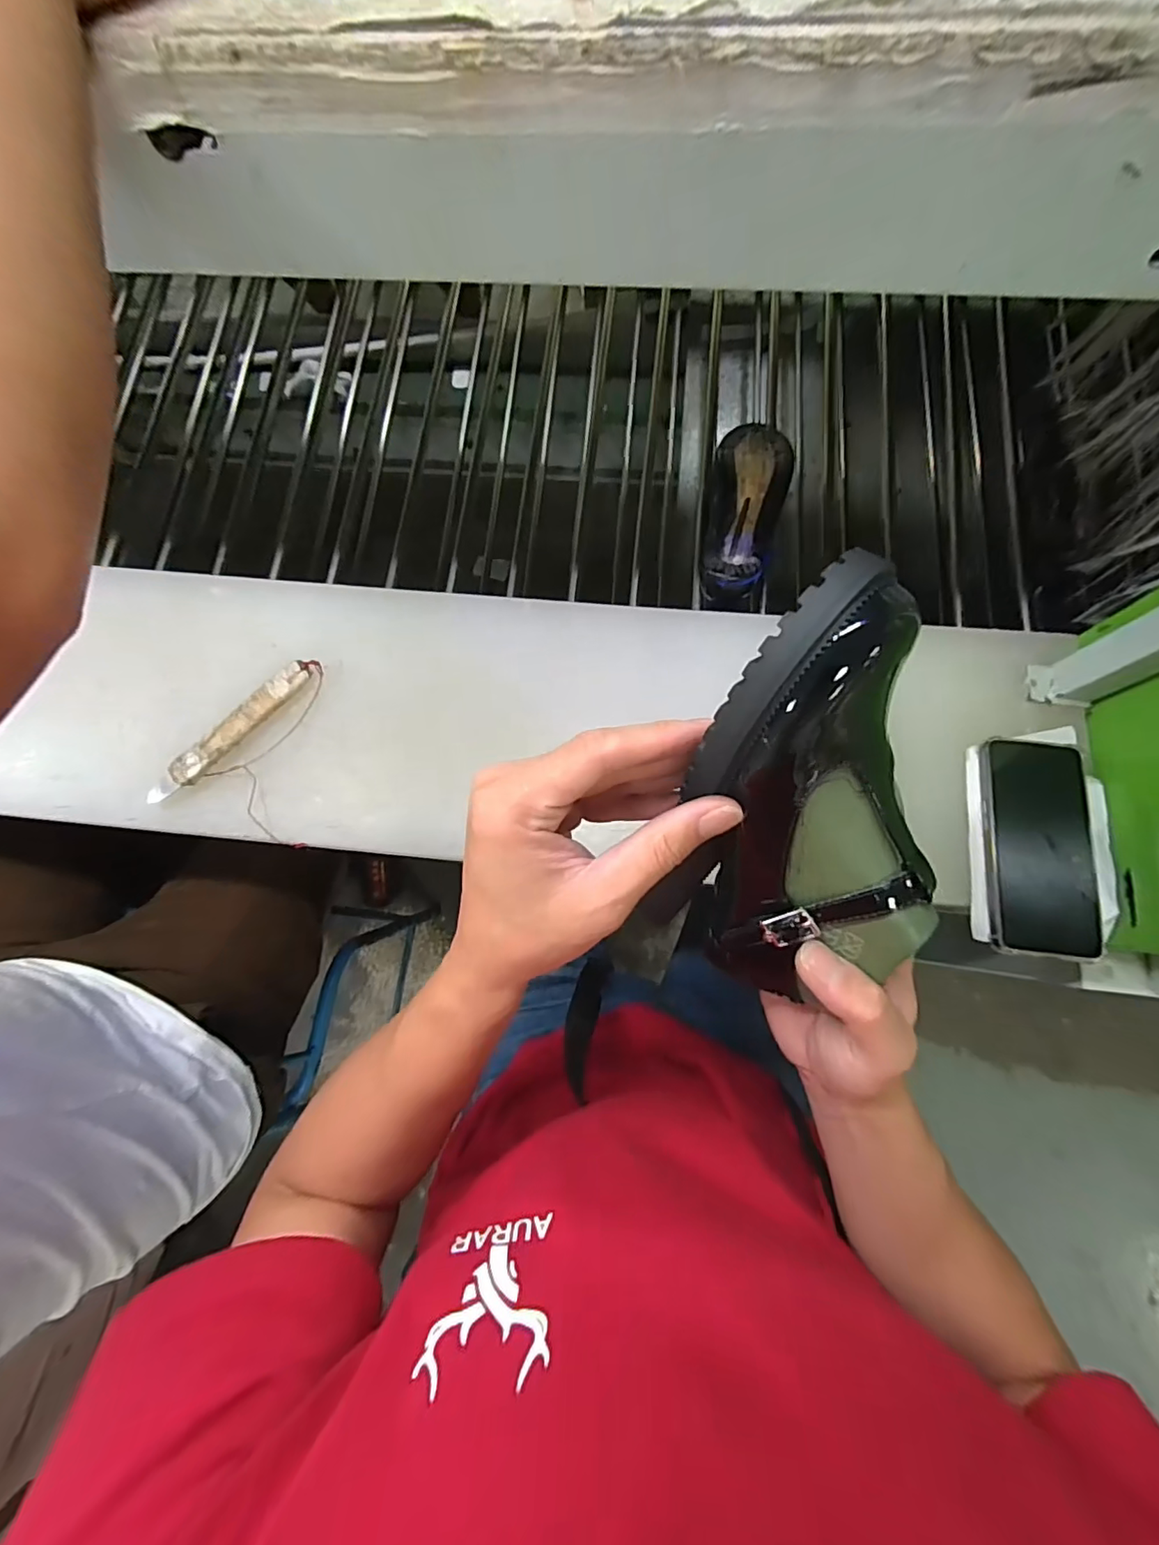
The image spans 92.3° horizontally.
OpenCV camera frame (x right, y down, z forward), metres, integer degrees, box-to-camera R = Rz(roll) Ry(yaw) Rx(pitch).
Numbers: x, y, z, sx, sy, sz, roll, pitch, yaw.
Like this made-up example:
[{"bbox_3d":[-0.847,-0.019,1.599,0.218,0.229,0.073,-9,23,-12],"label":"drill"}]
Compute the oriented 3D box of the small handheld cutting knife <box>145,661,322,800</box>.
[{"bbox_3d":[-0.295,-0.039,0.479,0.169,0.011,0.025,-44,79,-8],"label":"small handheld cutting knife"}]

